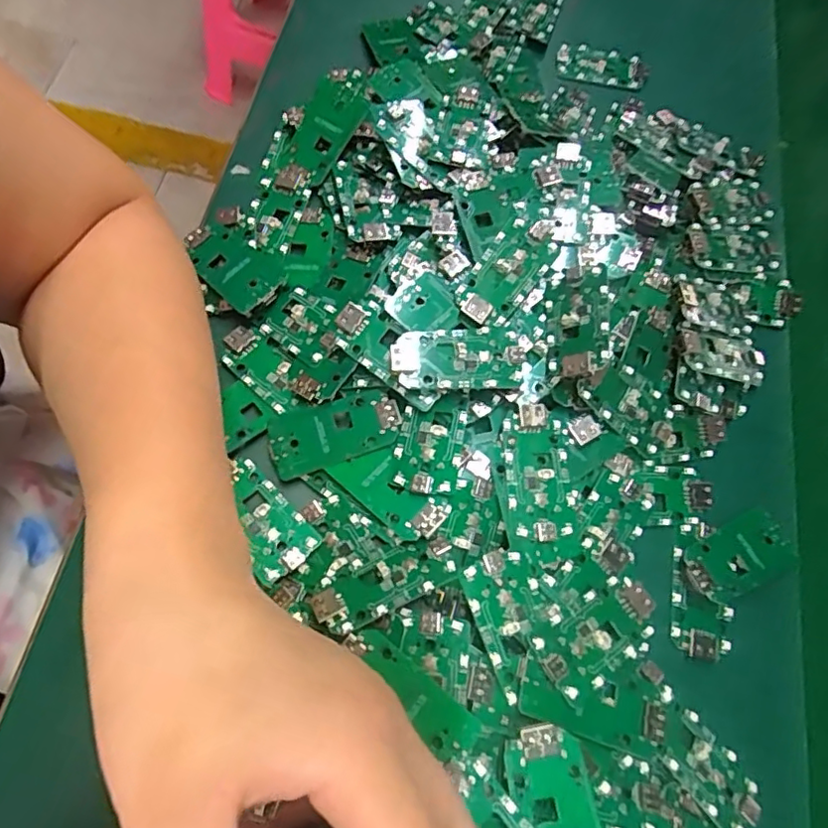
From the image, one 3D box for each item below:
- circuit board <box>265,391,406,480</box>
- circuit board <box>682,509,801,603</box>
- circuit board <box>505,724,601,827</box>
[{"bbox_3d":[-0.038,0.008,0.279,0.063,0.004,0.032,-18,74,-3],"label":"circuit board"},{"bbox_3d":[0.162,0.070,0.286,0.062,0.006,0.031,-19,70,-19],"label":"circuit board"},{"bbox_3d":[0.052,0.149,0.208,0.029,0.004,0.062,-9,71,-6],"label":"circuit board"}]

